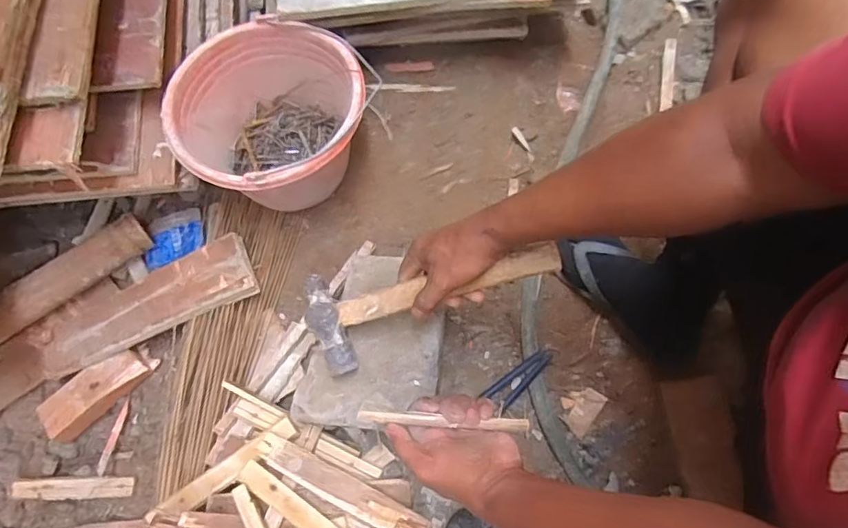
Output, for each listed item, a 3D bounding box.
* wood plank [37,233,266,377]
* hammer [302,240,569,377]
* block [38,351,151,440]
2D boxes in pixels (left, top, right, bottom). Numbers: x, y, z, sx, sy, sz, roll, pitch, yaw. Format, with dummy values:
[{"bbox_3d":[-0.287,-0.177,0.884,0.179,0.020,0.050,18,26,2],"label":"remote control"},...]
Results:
[{"bbox_3d":[-0.385,0.059,0.750,0.317,0.022,0.095,-24,64,3],"label":"wood plank"},{"bbox_3d":[0.004,0.037,0.583,0.285,0.037,0.105,-16,68,16],"label":"hammer"},{"bbox_3d":[-0.445,0.174,0.738,0.144,0.039,0.057,-38,73,-9],"label":"block"}]

